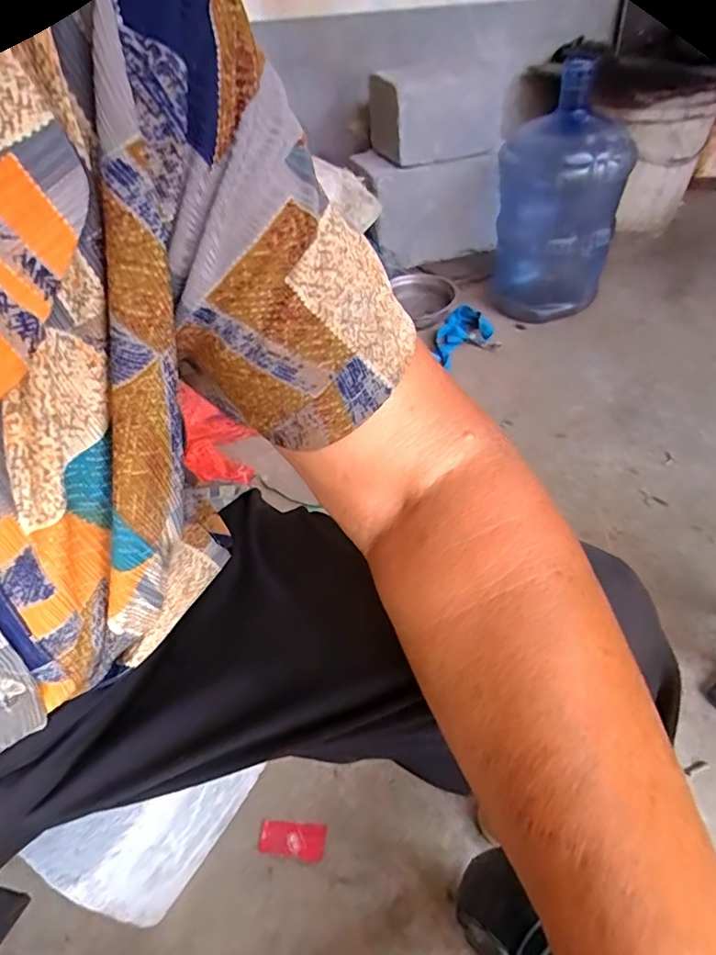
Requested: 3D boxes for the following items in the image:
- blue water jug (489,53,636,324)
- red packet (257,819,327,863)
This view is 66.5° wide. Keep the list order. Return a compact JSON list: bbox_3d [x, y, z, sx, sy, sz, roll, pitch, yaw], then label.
[{"bbox_3d":[0.387,-0.525,1.072,0.224,0.434,0.227,10,47,11],"label":"blue water jug"},{"bbox_3d":[-0.066,0.361,0.543,0.066,0.004,0.032,1,46,5],"label":"red packet"}]

